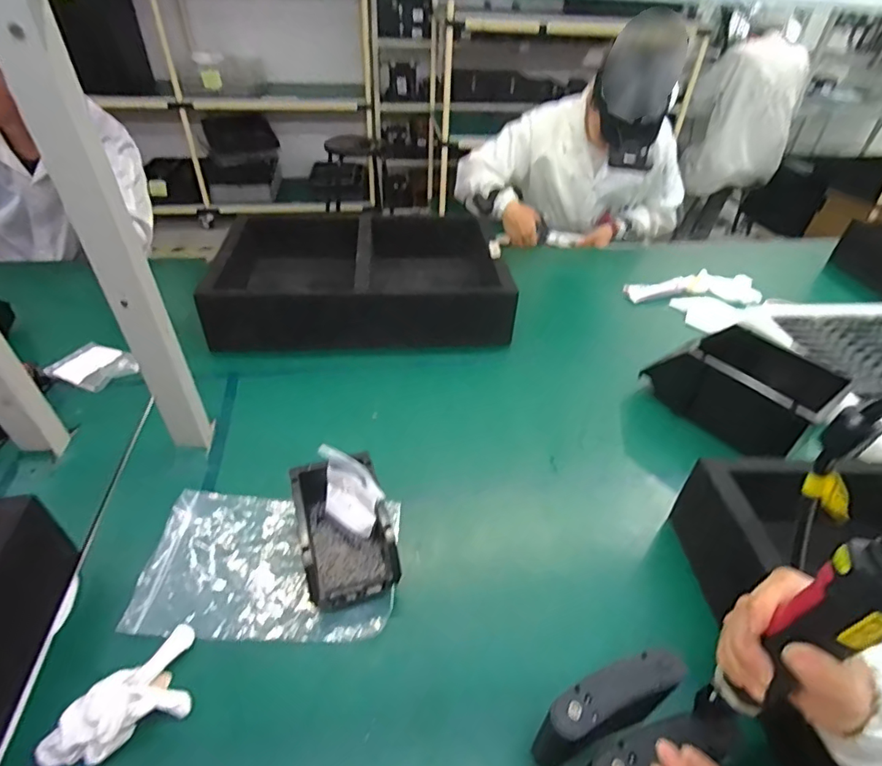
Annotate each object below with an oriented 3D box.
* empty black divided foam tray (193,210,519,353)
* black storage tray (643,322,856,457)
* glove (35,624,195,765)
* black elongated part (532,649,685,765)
[{"bbox_3d":[-0.157,-0.235,1.031,0.557,0.153,0.431,-2,41,-6],"label":"empty black divided foam tray"},{"bbox_3d":[0.488,-0.001,0.803,0.155,0.106,0.241,-25,47,-29],"label":"black storage tray"},{"bbox_3d":[-0.287,0.297,0.455,0.073,0.050,0.141,30,47,28],"label":"glove"},{"bbox_3d":[0.143,0.292,0.434,0.129,0.114,0.043,-17,44,-21],"label":"black elongated part"}]

